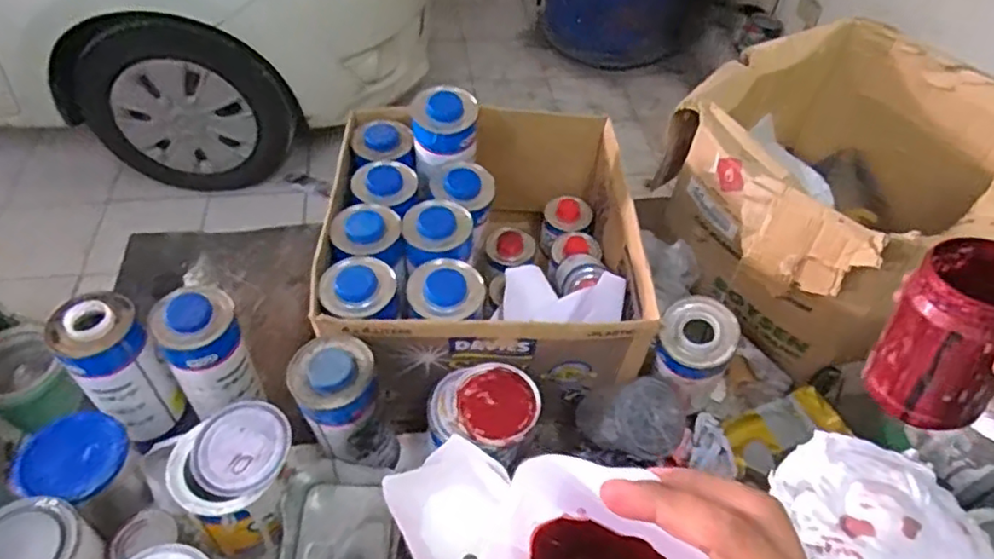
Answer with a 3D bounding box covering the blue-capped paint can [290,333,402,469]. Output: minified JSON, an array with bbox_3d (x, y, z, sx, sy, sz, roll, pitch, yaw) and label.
[{"bbox_3d":[-0.163,0.139,0.702,0.088,0.161,0.088,-22,55,-20],"label":"blue-capped paint can"}]

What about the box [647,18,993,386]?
[{"bbox_3d":[0.469,-0.128,0.909,0.435,0.242,0.398,-26,57,-22],"label":"box"}]

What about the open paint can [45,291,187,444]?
[{"bbox_3d":[-0.414,0.109,0.728,0.083,0.198,0.081,-36,61,-28],"label":"open paint can"}]

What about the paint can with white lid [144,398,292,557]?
[{"bbox_3d":[-0.267,0.208,0.676,0.112,0.120,0.125,26,54,17],"label":"paint can with white lid"}]

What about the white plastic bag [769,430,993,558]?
[{"bbox_3d":[0.304,0.191,0.491,0.161,0.041,0.174,-4,51,-6],"label":"white plastic bag"}]

